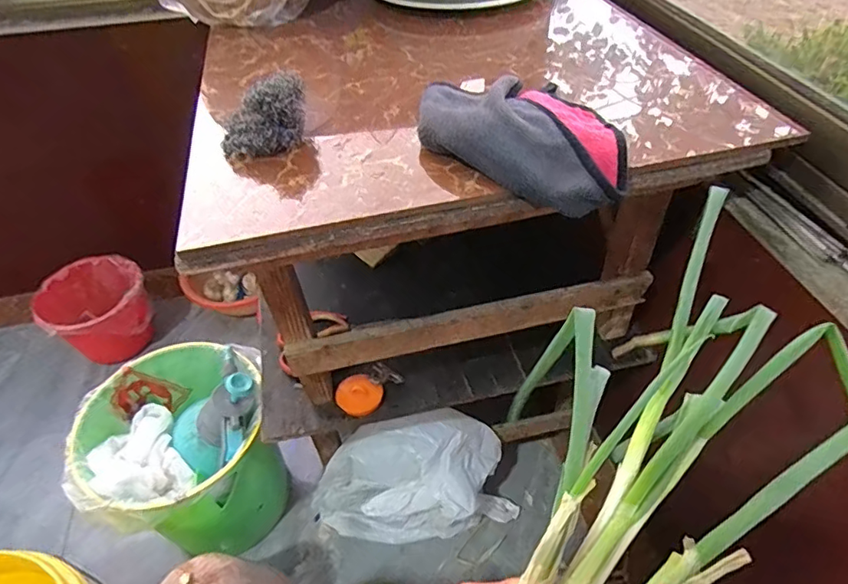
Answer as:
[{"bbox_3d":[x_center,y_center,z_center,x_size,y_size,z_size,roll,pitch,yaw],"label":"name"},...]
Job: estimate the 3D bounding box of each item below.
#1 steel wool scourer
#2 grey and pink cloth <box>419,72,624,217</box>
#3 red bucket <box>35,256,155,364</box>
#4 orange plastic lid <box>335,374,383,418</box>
[{"bbox_3d":[-0.142,-0.153,0.466,0.080,0.062,0.043,-14,48,-10],"label":"steel wool scourer"},{"bbox_3d":[0.079,-0.137,0.442,0.189,0.048,0.126,18,51,18],"label":"grey and pink cloth"},{"bbox_3d":[-0.642,0.037,1.049,0.179,0.134,0.188,-2,47,2],"label":"red bucket"},{"bbox_3d":[-0.080,0.125,0.637,0.052,0.013,0.050,-2,47,2],"label":"orange plastic lid"}]

